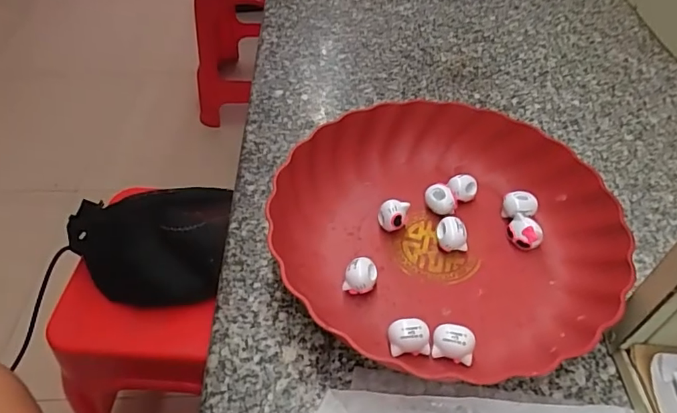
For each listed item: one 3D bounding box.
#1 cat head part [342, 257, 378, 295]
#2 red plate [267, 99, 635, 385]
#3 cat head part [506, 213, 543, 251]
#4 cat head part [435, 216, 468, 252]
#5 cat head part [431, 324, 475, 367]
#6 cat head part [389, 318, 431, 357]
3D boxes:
[{"bbox_3d":[0.016,0.051,0.344,0.021,0.020,0.023,15,48,12],"label":"cat head part"},{"bbox_3d":[0.078,0.010,0.368,0.233,0.049,0.225,1,47,-1],"label":"red plate"},{"bbox_3d":[0.140,0.022,0.370,0.025,0.023,0.019,28,52,22],"label":"cat head part"},{"bbox_3d":[0.086,0.023,0.369,0.024,0.023,0.021,16,48,13],"label":"cat head part"},{"bbox_3d":[0.072,0.087,0.307,0.025,0.023,0.017,8,47,6],"label":"cat head part"},{"bbox_3d":[0.044,0.085,0.311,0.025,0.023,0.019,-6,47,-8],"label":"cat head part"}]

